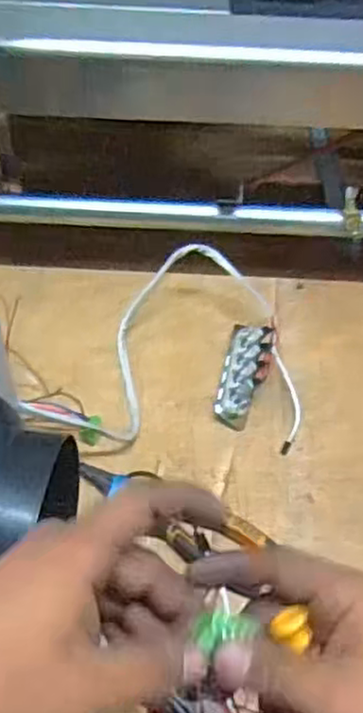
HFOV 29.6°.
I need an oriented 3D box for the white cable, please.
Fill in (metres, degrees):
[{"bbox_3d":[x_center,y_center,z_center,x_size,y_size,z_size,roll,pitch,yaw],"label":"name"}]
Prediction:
[{"bbox_3d":[-0.014,-0.011,0.712,0.264,0.087,0.212,-2,51,-3],"label":"white cable"}]

